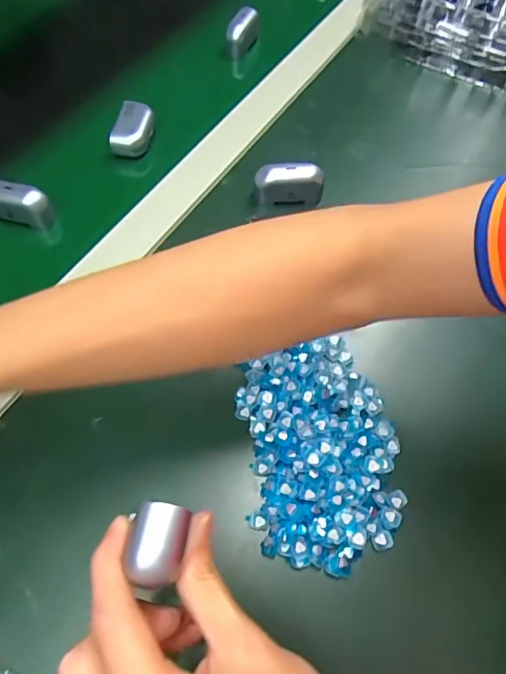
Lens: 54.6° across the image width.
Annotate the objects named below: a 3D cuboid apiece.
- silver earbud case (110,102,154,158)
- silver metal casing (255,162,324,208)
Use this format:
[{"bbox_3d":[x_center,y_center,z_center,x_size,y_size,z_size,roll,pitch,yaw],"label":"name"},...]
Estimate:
[{"bbox_3d":[-0.111,-0.195,0.461,0.030,0.024,0.049,13,60,4],"label":"silver earbud case"},{"bbox_3d":[0.032,-0.131,0.420,0.057,0.033,0.019,3,60,-1],"label":"silver metal casing"}]

